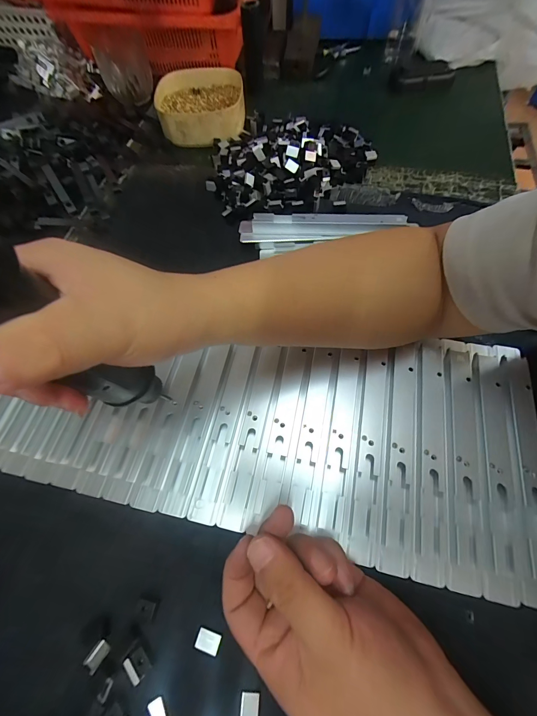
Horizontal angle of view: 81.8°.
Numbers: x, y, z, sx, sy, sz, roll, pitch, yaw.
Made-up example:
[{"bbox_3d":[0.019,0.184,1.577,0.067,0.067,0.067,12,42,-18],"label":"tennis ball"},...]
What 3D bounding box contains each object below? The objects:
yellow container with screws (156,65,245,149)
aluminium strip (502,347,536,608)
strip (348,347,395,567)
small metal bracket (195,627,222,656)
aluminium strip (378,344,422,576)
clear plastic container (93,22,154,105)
[{"bbox_3d":[-0.111,-0.411,0.509,0.148,0.045,0.140,-2,63,1],"label":"yellow container with screws"},{"bbox_3d":[0.222,0.083,0.263,0.023,0.012,0.215,12,64,8],"label":"aluminium strip"},{"bbox_3d":[0.092,0.073,0.268,0.025,0.004,0.179,11,64,8],"label":"strip"},{"bbox_3d":[-0.043,0.202,0.221,0.017,0.004,0.011,13,65,9],"label":"small metal bracket"},{"bbox_3d":[0.118,0.075,0.272,0.027,0.013,0.195,11,64,8],"label":"aluminium strip"},{"bbox_3d":[-0.246,-0.504,0.530,0.082,0.073,0.090,-16,64,-6],"label":"clear plastic container"}]

